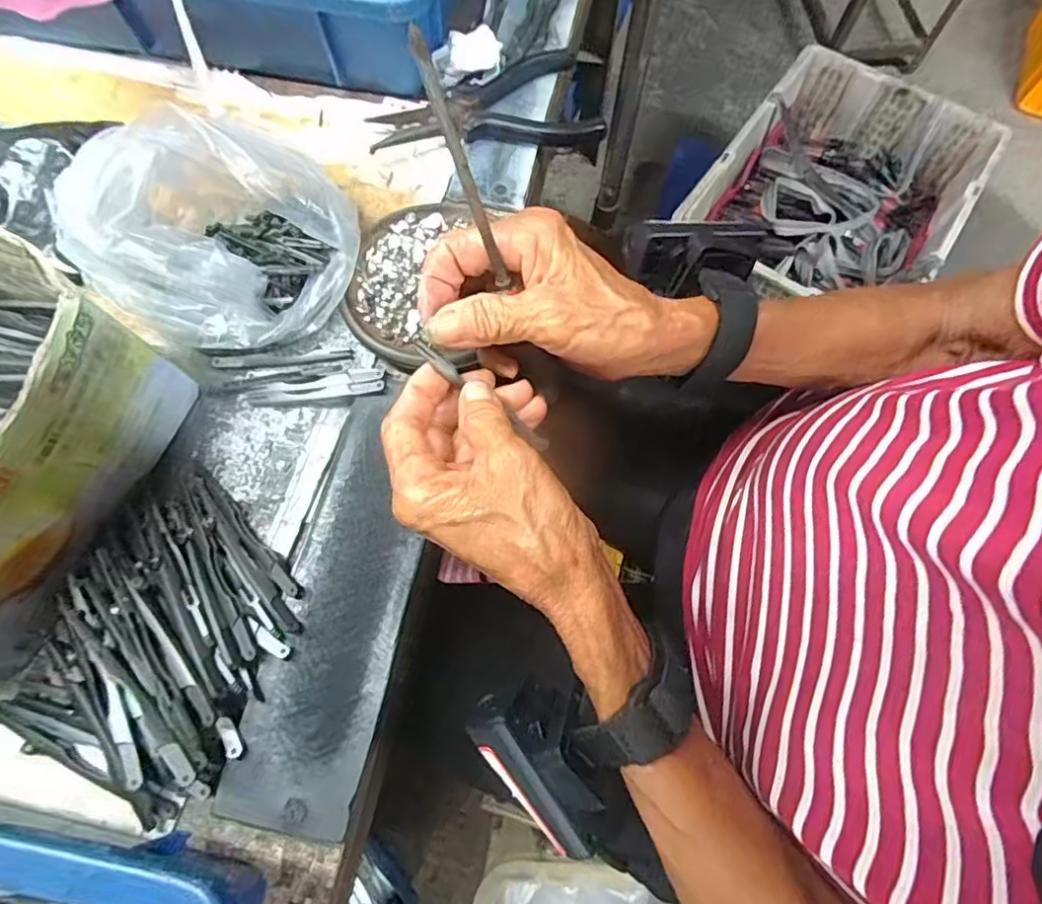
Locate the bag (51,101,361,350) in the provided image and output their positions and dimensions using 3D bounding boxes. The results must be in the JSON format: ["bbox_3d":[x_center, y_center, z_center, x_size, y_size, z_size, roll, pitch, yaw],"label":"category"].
[{"bbox_3d":[-0.154,-0.120,0.304,0.101,0.076,0.129,23,70,8],"label":"bag"}]

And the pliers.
[{"bbox_3d":[-0.024,-0.244,0.392,0.151,0.017,0.090,0,69,0],"label":"pliers"}]

